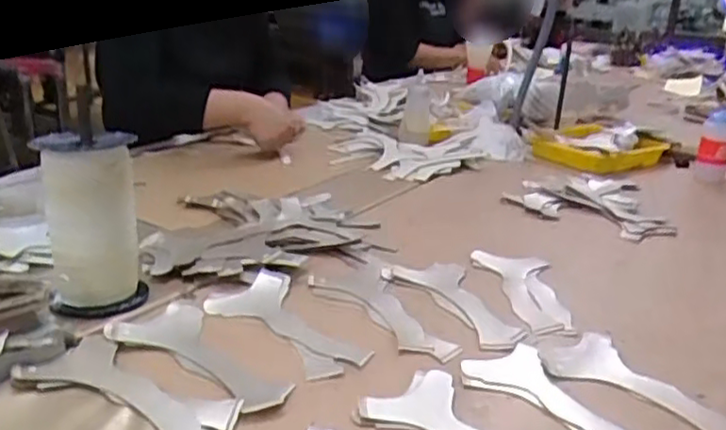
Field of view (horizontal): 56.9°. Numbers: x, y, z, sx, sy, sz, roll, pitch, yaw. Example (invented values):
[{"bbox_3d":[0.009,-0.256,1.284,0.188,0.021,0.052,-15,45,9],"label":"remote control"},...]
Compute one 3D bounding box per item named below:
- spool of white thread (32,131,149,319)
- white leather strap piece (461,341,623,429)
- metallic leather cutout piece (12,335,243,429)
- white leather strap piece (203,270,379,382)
[{"bbox_3d":[-0.269,0.014,0.670,0.086,0.176,0.093,2,20,-1],"label":"spool of white thread"},{"bbox_3d":[0.173,0.166,0.564,0.089,0.004,0.195,-10,23,-30],"label":"white leather strap piece"},{"bbox_3d":[-0.190,0.143,0.557,0.187,0.017,0.080,12,22,23],"label":"metallic leather cutout piece"},{"bbox_3d":[-0.074,0.107,0.683,0.097,0.017,0.187,-16,27,-42],"label":"white leather strap piece"}]

